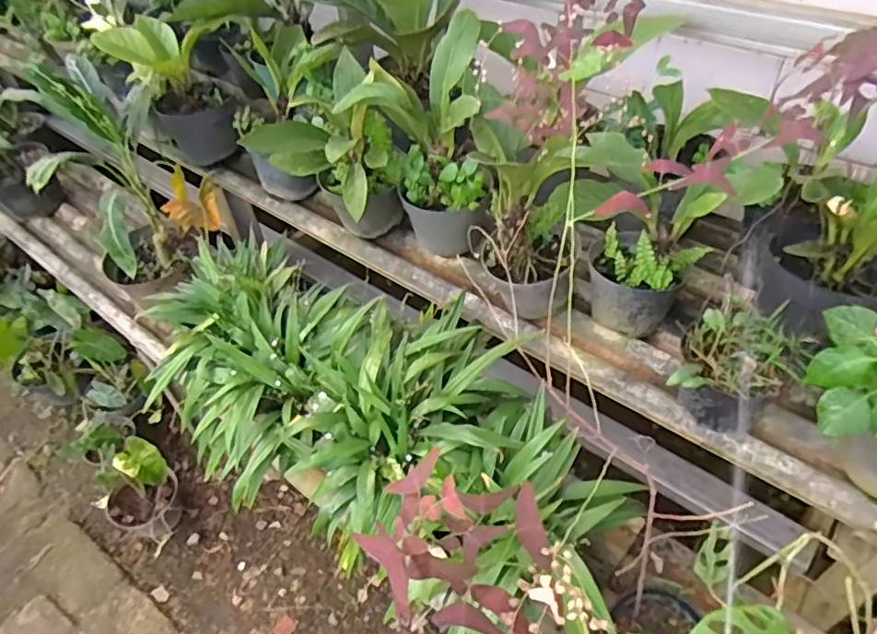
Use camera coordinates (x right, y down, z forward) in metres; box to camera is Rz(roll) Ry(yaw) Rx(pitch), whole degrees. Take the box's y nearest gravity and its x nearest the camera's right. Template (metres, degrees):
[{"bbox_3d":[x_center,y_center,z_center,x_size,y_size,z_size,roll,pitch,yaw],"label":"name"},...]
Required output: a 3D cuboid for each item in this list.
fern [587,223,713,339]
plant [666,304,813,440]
[{"bbox_3d":[0.327,-0.057,0.995,0.165,0.173,0.130,19,50,23],"label":"fern"},{"bbox_3d":[0.407,0.080,0.835,0.141,0.151,0.160,19,50,23],"label":"plant"}]

